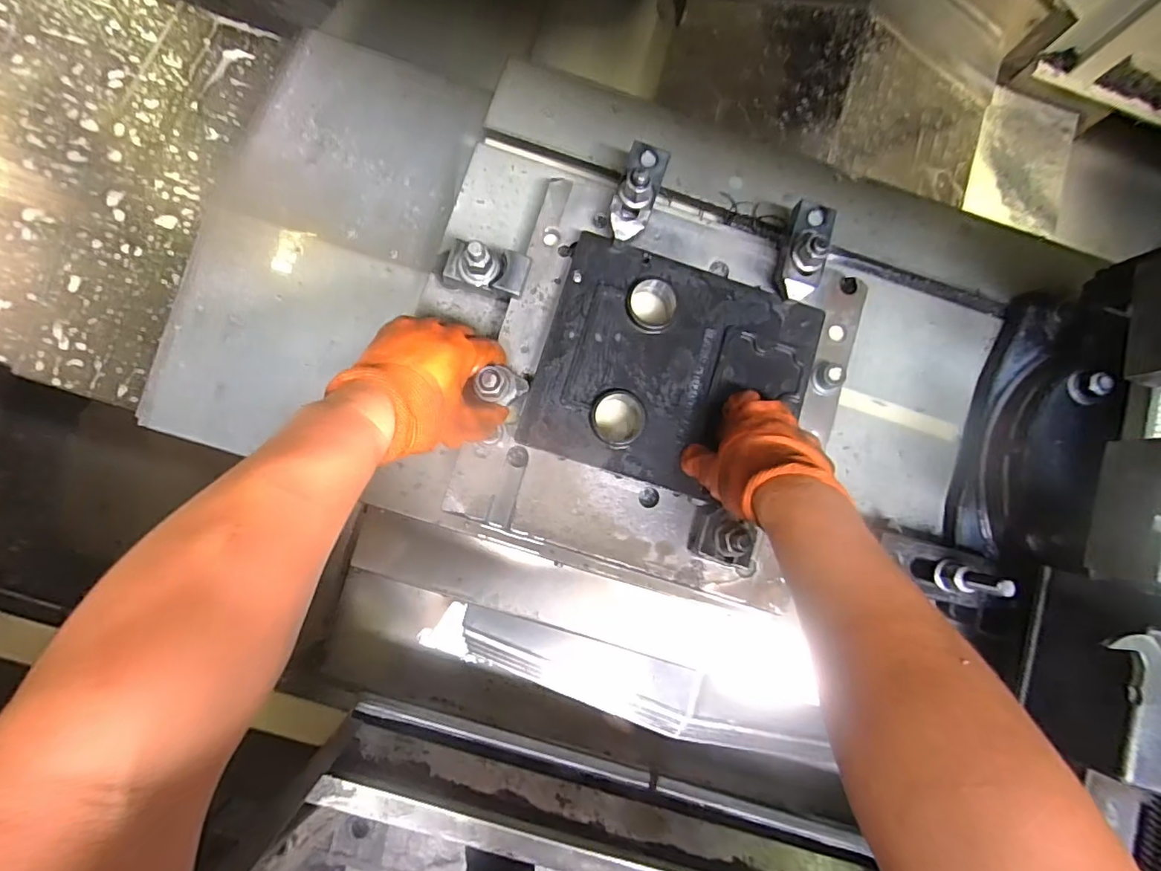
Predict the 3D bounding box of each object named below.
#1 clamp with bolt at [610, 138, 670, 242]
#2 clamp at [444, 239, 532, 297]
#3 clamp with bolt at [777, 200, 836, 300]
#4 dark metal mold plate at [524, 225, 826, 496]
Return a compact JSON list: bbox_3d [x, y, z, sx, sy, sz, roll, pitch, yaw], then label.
[{"bbox_3d":[0.055,-0.230,0.487,0.037,0.034,0.095,20,83,-2],"label":"clamp with bolt"},{"bbox_3d":[-0.092,-0.163,0.505,0.085,0.057,0.042,18,83,-3],"label":"clamp"},{"bbox_3d":[0.217,-0.180,0.502,0.039,0.035,0.097,18,83,-3],"label":"clamp with bolt"},{"bbox_3d":[0.088,-0.060,0.500,0.245,0.015,0.210,17,83,-3],"label":"dark metal mold plate"}]

